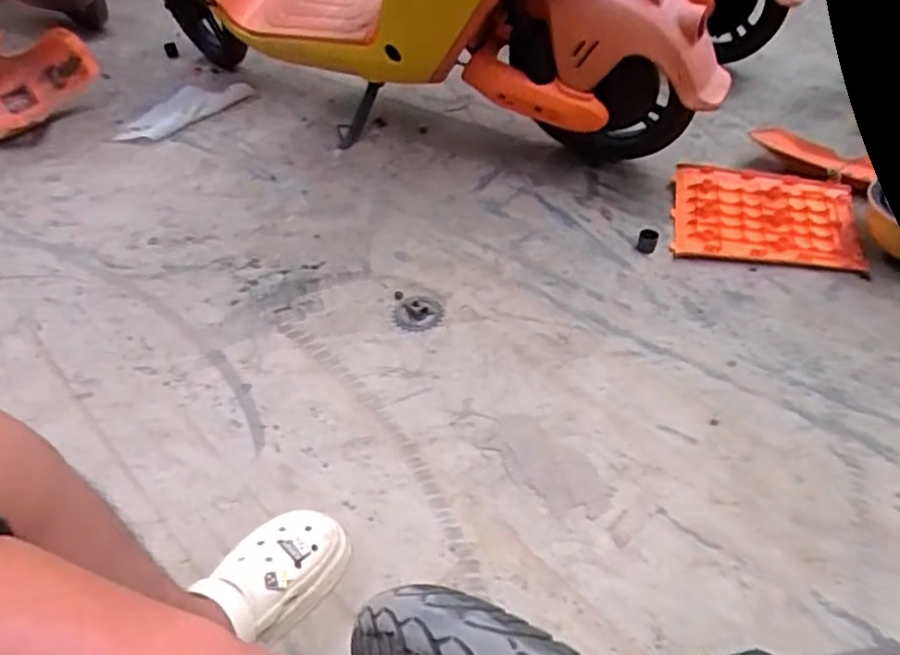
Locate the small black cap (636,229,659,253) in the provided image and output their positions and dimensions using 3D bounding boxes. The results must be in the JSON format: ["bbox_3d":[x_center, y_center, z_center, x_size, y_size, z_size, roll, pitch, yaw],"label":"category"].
[{"bbox_3d":[0.371,-0.164,1.181,0.034,0.027,0.039,15,48,16],"label":"small black cap"}]

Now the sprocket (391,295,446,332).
[{"bbox_3d":[-0.055,-0.025,1.087,0.087,0.009,0.080,-1,46,1],"label":"sprocket"}]

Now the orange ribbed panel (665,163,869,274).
[{"bbox_3d":[0.607,-0.216,1.228,0.331,0.042,0.281,7,46,9],"label":"orange ribbed panel"}]

